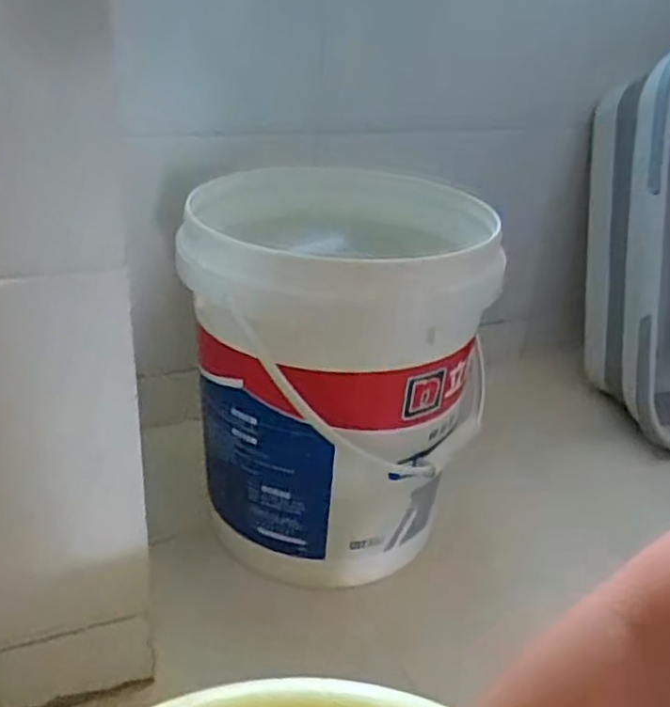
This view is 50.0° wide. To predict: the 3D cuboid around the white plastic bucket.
[{"bbox_3d":[0.010,0.013,0.738,0.270,0.332,0.301,9,28,9],"label":"white plastic bucket"}]

